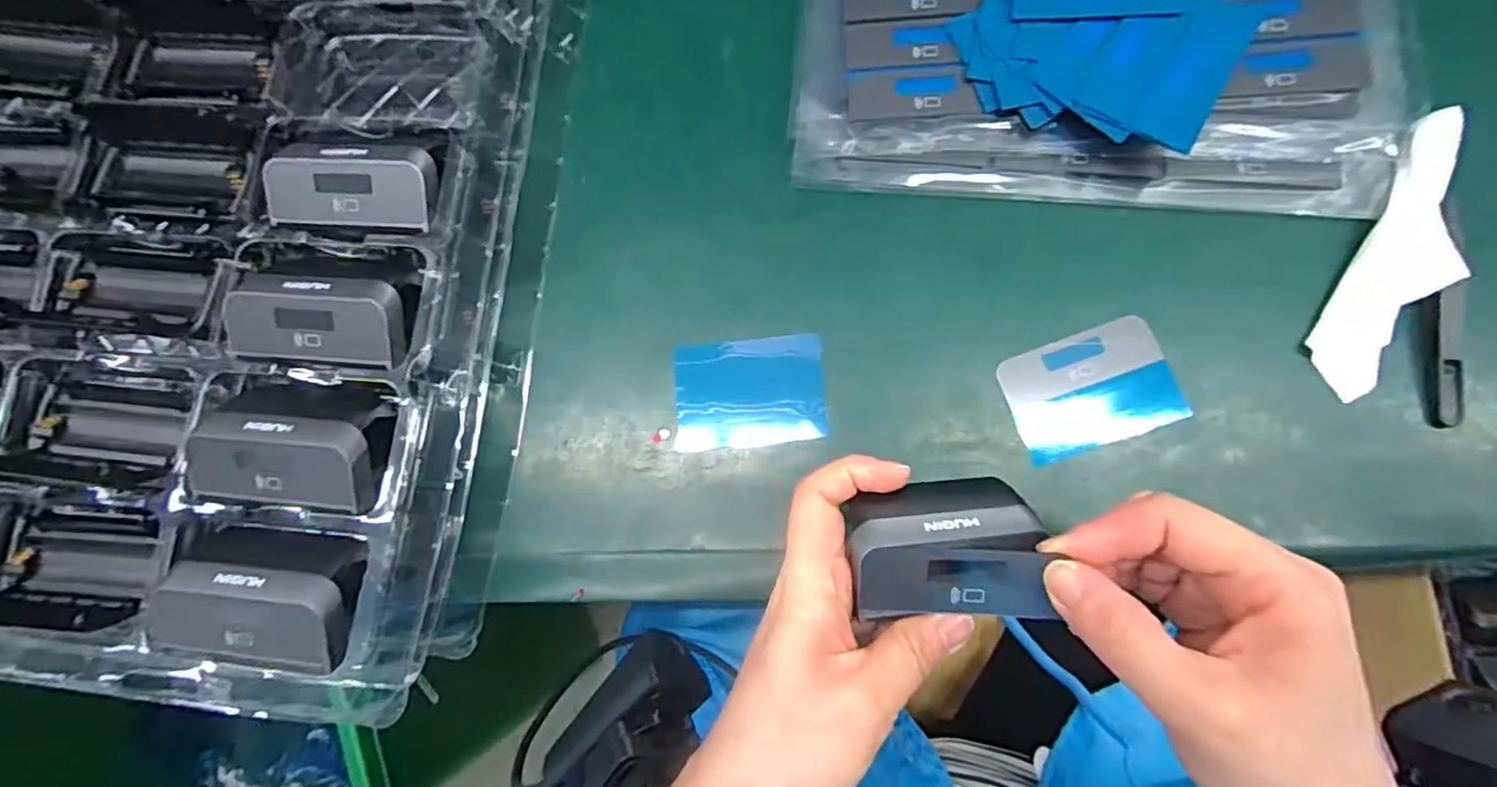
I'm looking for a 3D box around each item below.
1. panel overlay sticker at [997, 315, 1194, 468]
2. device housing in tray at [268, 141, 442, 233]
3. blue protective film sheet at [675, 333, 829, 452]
[{"bbox_3d":[0.152,-0.002,0.286,0.070,0.004,0.050,-20,76,3],"label":"panel overlay sticker"},{"bbox_3d":[-0.171,-0.090,0.281,0.077,0.022,0.037,6,102,9],"label":"device housing in tray"},{"bbox_3d":[0.001,0.000,0.306,0.070,0.004,0.051,-5,81,3],"label":"blue protective film sheet"}]

